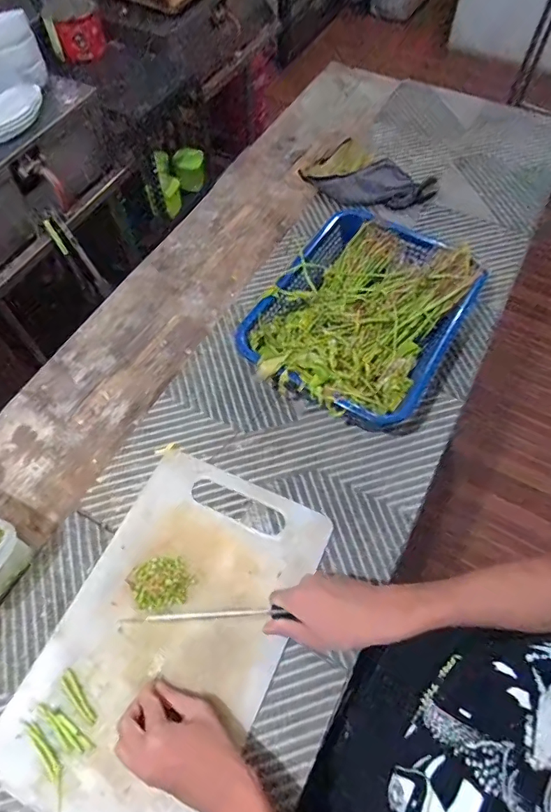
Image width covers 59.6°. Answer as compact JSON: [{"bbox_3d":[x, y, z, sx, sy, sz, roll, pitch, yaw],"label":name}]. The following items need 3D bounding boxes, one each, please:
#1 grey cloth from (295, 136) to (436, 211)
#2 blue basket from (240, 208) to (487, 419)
[{"bbox_3d":[0.173,-0.430,0.904,0.238,0.069,0.103,33,67,18],"label":"grey cloth"},{"bbox_3d":[0.126,-0.124,0.716,0.254,0.101,0.319,28,66,16],"label":"blue basket"}]

